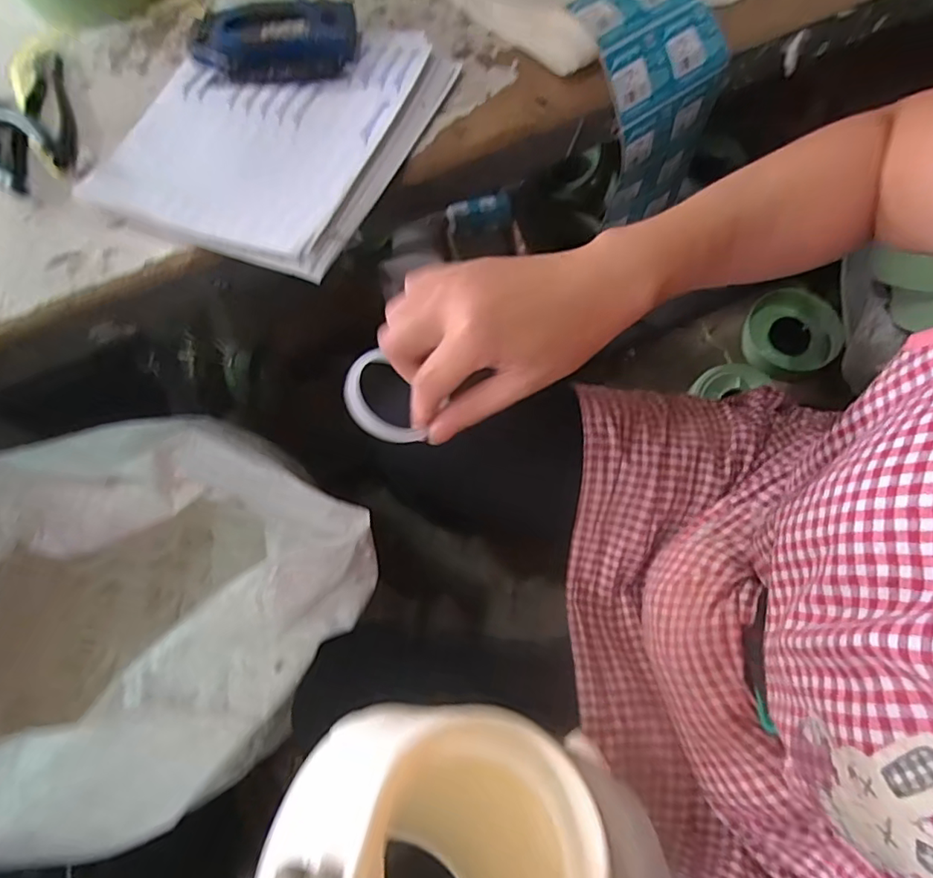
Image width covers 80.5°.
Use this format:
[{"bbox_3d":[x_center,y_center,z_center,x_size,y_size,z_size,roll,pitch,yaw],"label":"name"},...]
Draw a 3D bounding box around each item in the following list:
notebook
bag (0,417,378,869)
[{"bbox_3d":[-0.155,-0.247,0.437,0.215,0.027,0.234,21,73,10],"label":"notebook"},{"bbox_3d":[-0.288,0.143,0.470,0.331,0.167,0.349,27,74,12],"label":"bag"}]

